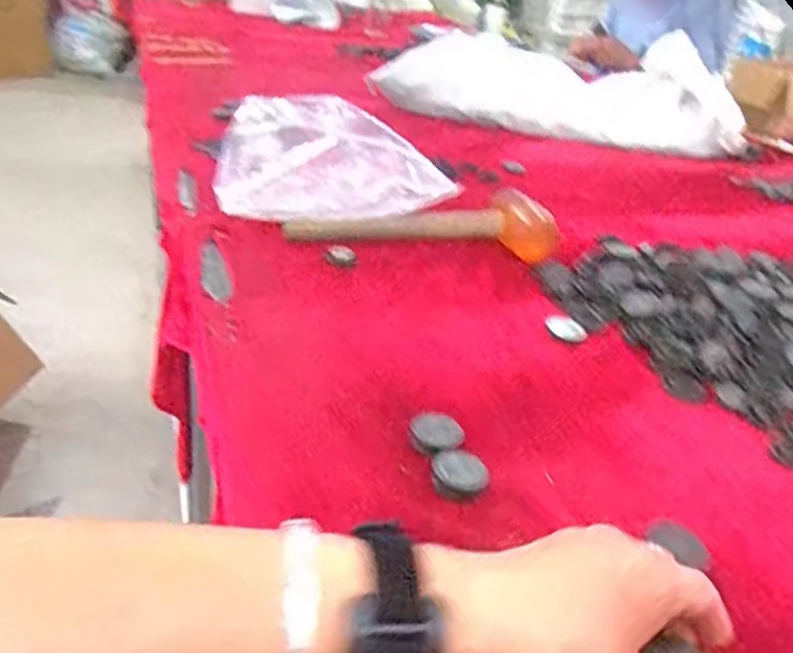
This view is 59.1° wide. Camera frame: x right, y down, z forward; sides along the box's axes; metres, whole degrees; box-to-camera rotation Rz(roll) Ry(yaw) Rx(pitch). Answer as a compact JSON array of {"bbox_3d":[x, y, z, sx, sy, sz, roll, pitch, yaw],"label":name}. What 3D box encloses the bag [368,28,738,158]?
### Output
[{"bbox_3d":[0.312,-0.487,1.403,0.688,0.128,0.320,7,30,1],"label":"bag"}]

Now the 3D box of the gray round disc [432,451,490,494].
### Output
[{"bbox_3d":[0.040,0.091,0.437,0.033,0.008,0.030,5,30,-4],"label":"gray round disc"}]

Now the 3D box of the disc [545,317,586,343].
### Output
[{"bbox_3d":[0.155,0.002,0.638,0.035,0.006,0.032,5,30,-3],"label":"disc"}]

